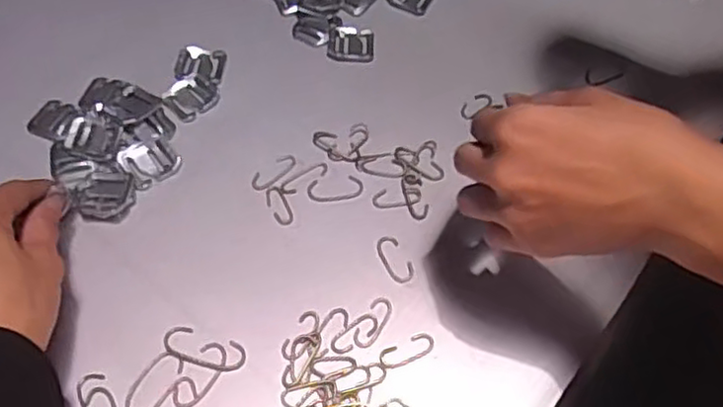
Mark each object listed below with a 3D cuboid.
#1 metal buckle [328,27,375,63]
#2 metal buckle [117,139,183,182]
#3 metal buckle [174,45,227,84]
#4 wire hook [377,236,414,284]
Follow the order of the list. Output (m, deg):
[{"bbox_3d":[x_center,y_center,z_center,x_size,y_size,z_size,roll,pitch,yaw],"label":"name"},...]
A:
[{"bbox_3d":[-0.008,-0.120,0.514,0.035,0.004,0.029,3,58,0],"label":"metal buckle"},{"bbox_3d":[-0.141,-0.030,0.454,0.035,0.004,0.031,41,65,21],"label":"metal buckle"},{"bbox_3d":[-0.119,-0.102,0.501,0.035,0.004,0.028,4,58,1],"label":"metal buckle"},{"bbox_3d":[0.021,0.034,0.421,0.016,0.004,0.033,-23,62,-15],"label":"wire hook"}]

